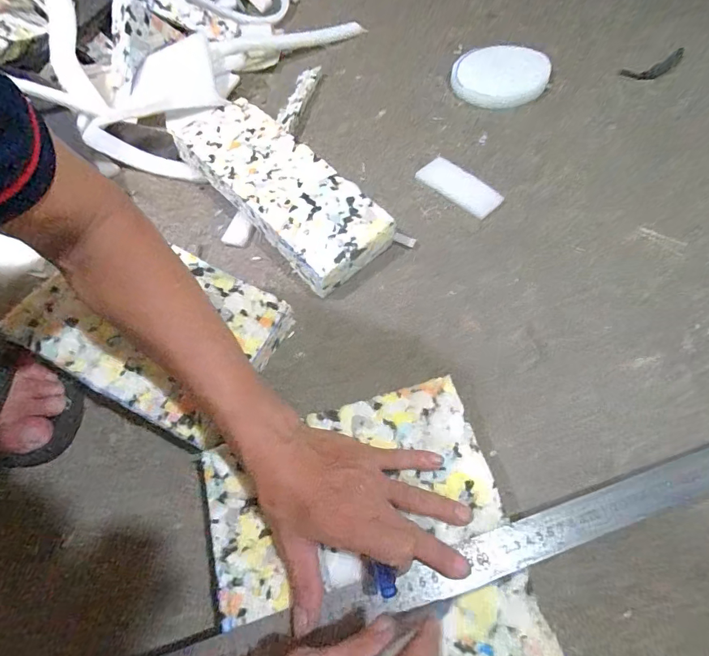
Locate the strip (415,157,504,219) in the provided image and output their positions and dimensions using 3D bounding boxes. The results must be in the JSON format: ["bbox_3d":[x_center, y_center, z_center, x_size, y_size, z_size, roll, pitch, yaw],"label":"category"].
[{"bbox_3d":[0.138,-0.188,0.544,0.110,0.010,0.054,38,67,19],"label":"strip"}]

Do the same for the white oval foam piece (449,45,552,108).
[{"bbox_3d":[0.236,-0.409,0.658,0.147,0.028,0.164,16,62,9],"label":"white oval foam piece"}]

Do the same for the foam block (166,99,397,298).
[{"bbox_3d":[-0.100,-0.179,0.519,0.112,0.055,0.317,-39,68,-19],"label":"foam block"}]

